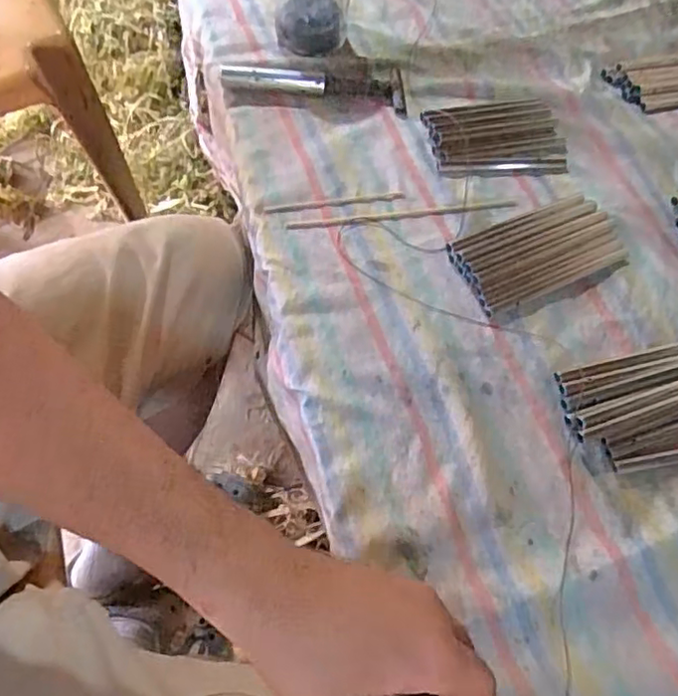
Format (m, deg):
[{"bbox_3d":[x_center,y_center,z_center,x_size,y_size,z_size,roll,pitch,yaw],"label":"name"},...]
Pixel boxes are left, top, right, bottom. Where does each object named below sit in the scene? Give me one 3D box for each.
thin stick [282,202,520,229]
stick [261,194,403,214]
[{"bbox_3d":[0.052,-0.108,0.493,0.184,0.006,0.010,-6,61,-9],"label":"thin stick"},{"bbox_3d":[-0.004,-0.118,0.492,0.114,0.006,0.010,-7,61,-10],"label":"stick"}]

